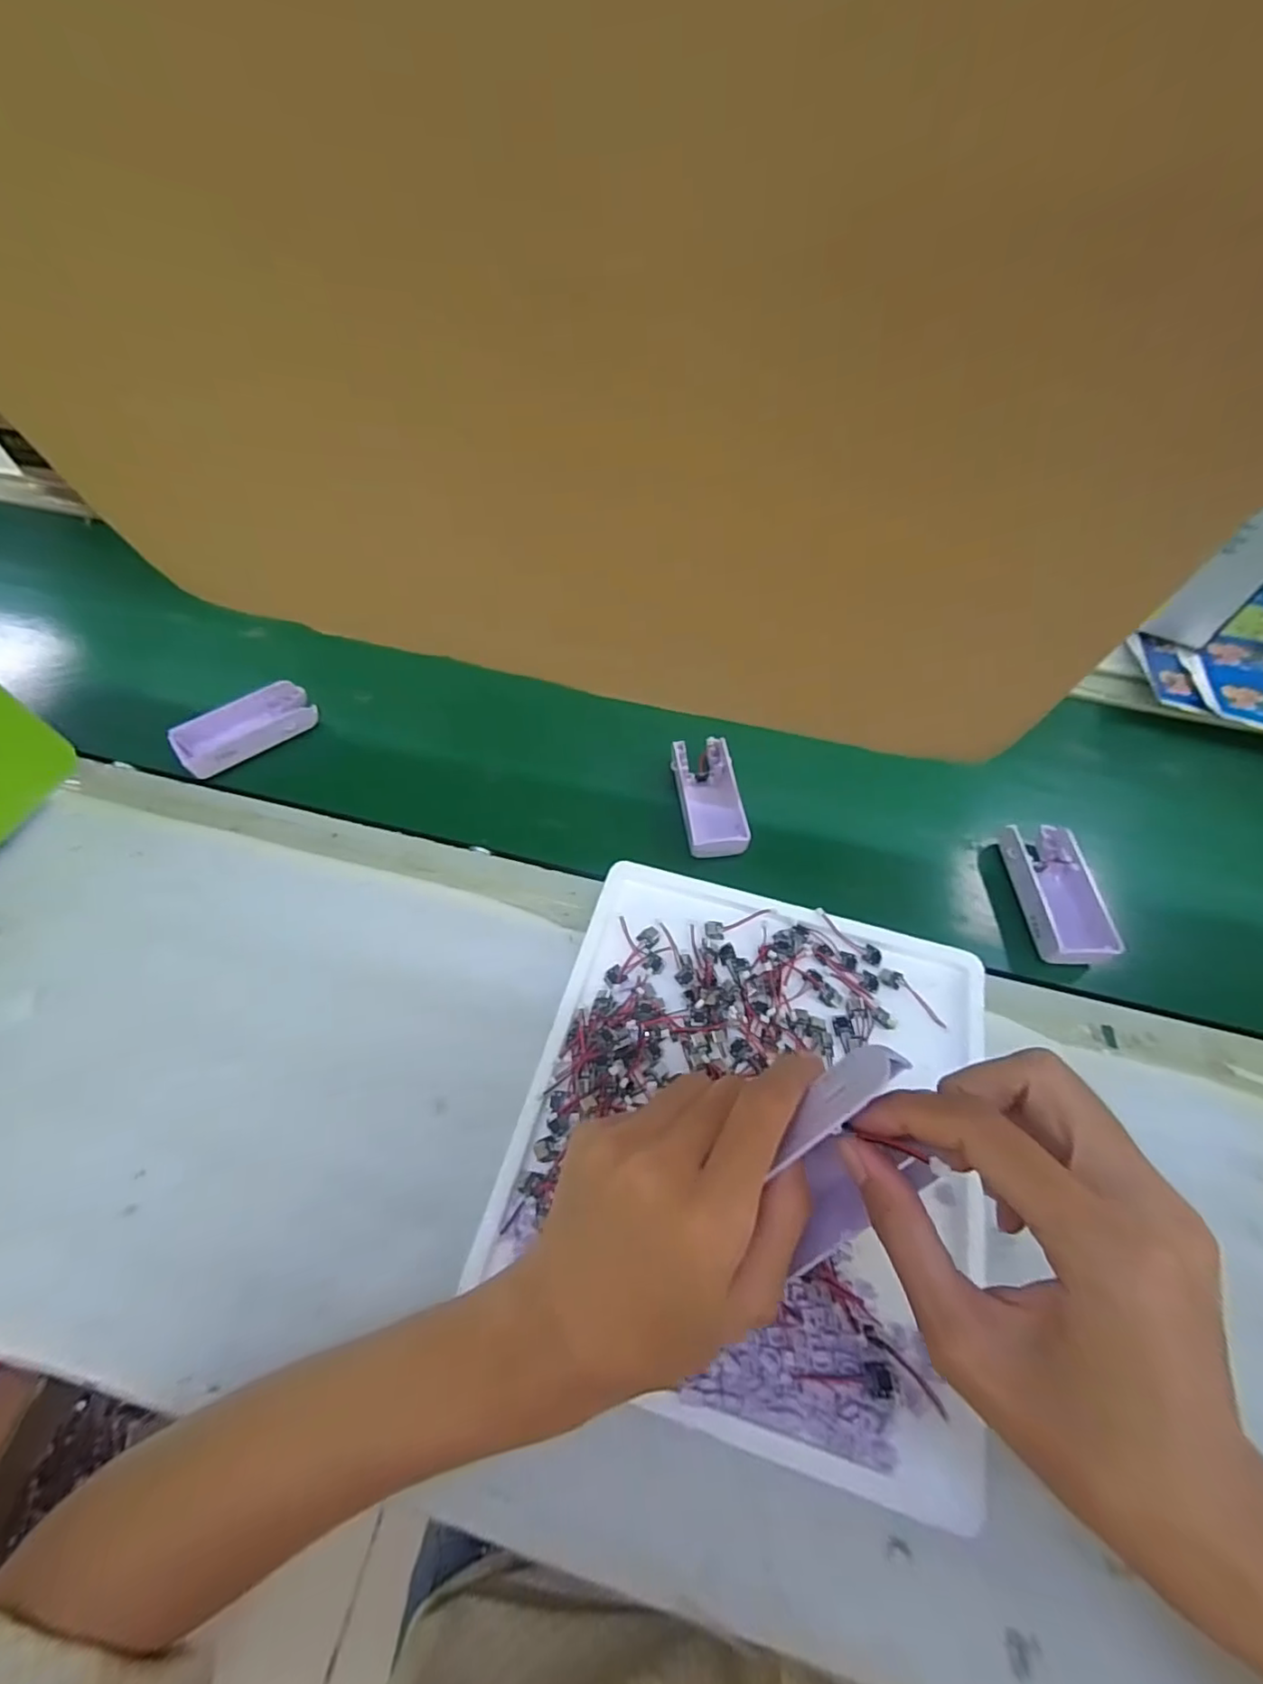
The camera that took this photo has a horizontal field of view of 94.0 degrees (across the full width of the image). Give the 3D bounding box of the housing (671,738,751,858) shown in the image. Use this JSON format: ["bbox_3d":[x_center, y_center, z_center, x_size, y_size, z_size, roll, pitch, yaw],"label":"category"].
[{"bbox_3d":[0.062,-0.036,0.478,0.047,0.030,0.105,-5,58,-3],"label":"housing"}]

